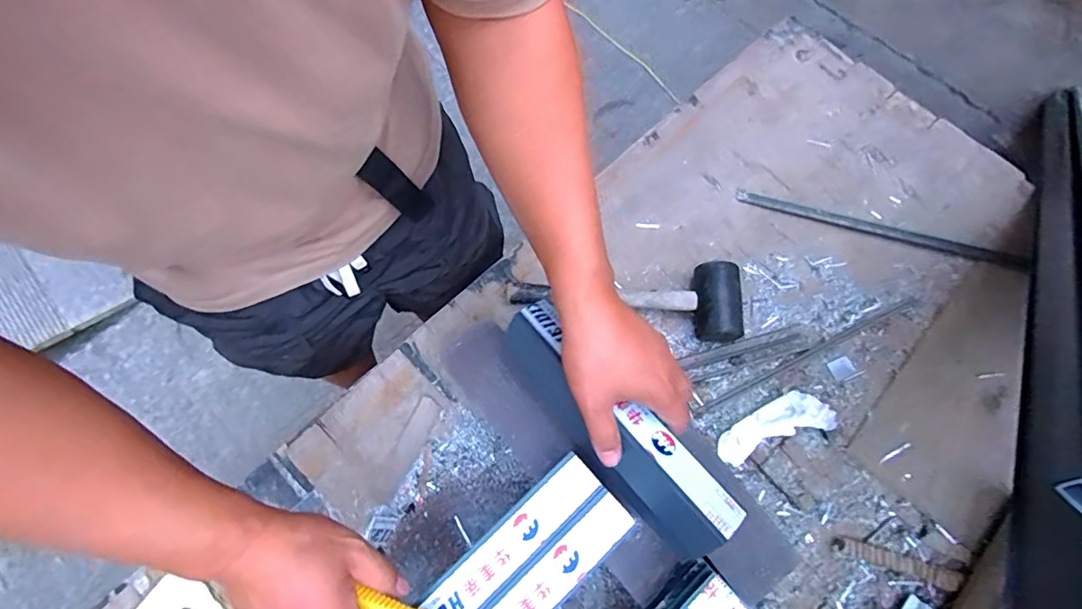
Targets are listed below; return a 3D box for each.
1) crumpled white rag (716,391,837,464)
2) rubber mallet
[{"bbox_3d":[0.296,0.153,0.635,0.152,0.011,0.056,-19,72,-5],"label":"crumpled white rag"},{"bbox_3d":[0.113,-0.008,0.664,0.292,0.054,0.099,3,71,3],"label":"rubber mallet"}]

